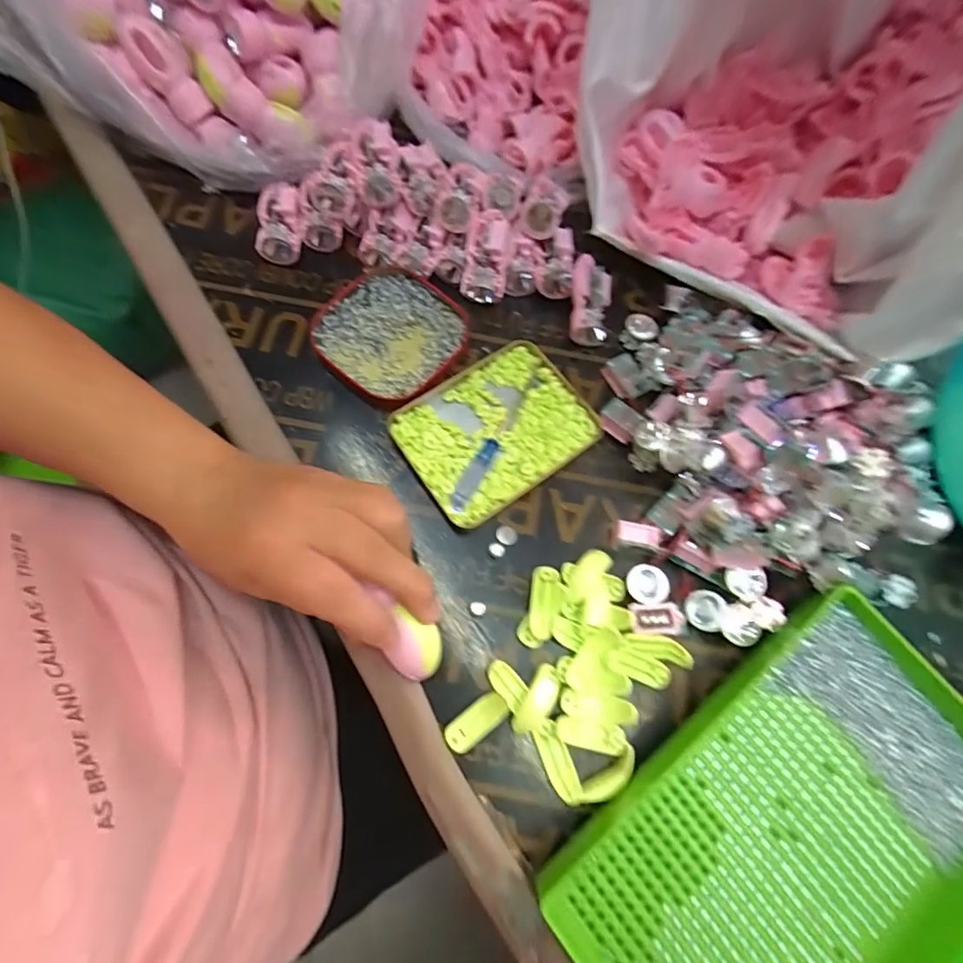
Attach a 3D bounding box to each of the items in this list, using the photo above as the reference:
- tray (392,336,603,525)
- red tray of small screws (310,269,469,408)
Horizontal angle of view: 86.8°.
[{"bbox_3d":[0.010,-0.037,0.351,0.124,0.013,0.095,-33,76,-13],"label":"tray"},{"bbox_3d":[-0.067,-0.111,0.377,0.105,0.018,0.101,34,73,9],"label":"red tray of small screws"}]

